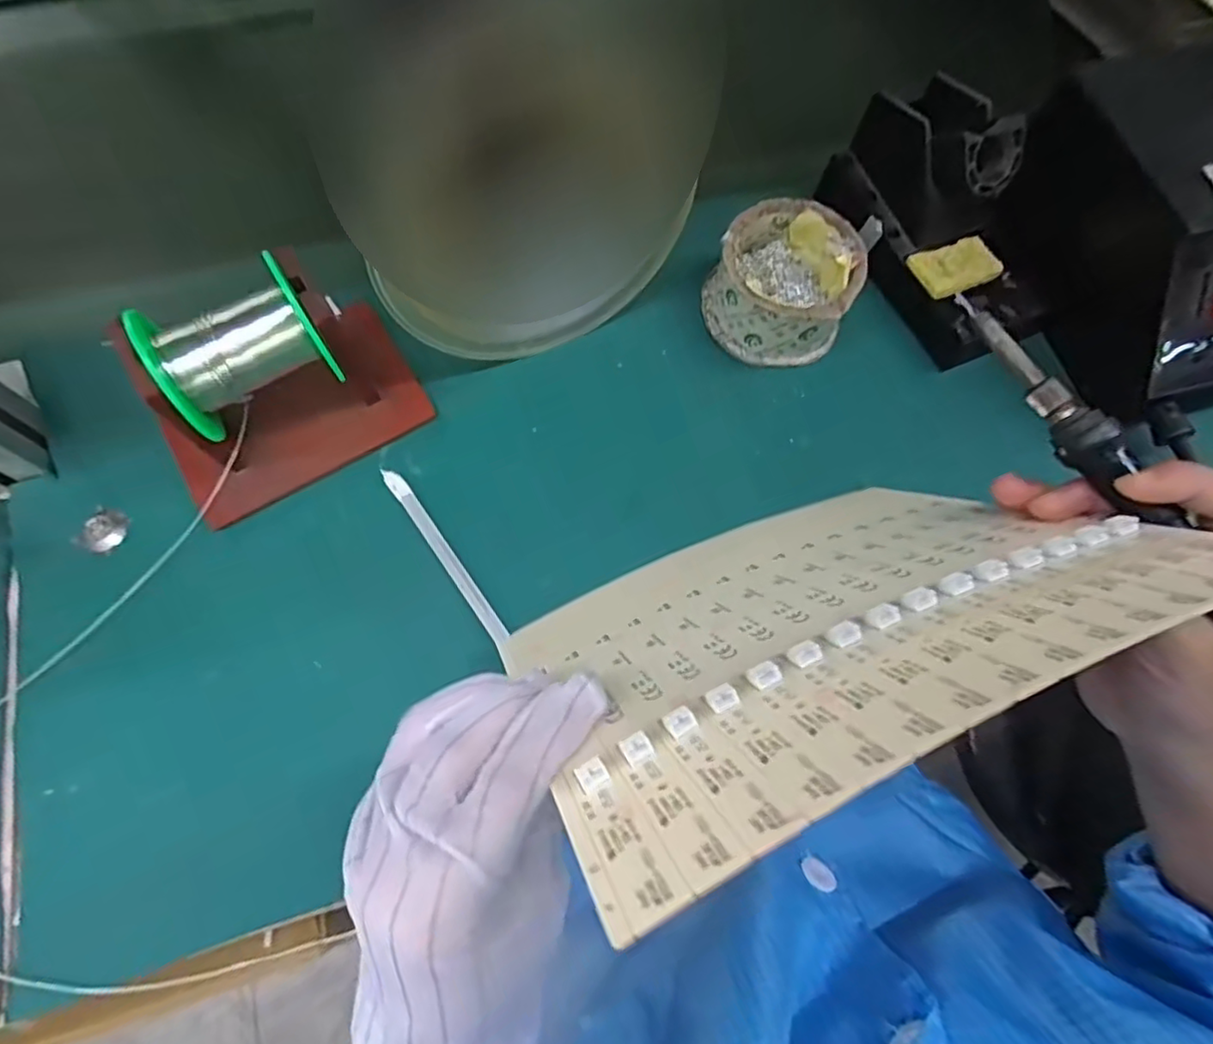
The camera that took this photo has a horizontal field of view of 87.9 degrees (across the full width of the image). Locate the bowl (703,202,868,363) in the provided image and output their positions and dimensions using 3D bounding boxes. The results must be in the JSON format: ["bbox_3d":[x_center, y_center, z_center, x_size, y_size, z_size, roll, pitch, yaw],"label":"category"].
[{"bbox_3d":[0.111,-0.151,0.400,0.088,0.056,0.082,1,67,-1],"label":"bowl"}]

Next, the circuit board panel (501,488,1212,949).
[{"bbox_3d":[0.074,0.032,0.248,0.220,0.195,0.009,-22,104,-12],"label":"circuit board panel"}]

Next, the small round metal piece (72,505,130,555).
[{"bbox_3d":[-0.286,0.004,0.357,0.021,0.010,0.024,18,67,6],"label":"small round metal piece"}]

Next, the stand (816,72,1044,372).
[{"bbox_3d":[0.223,-0.200,0.407,0.081,0.093,0.162,-25,70,-12],"label":"stand"}]

